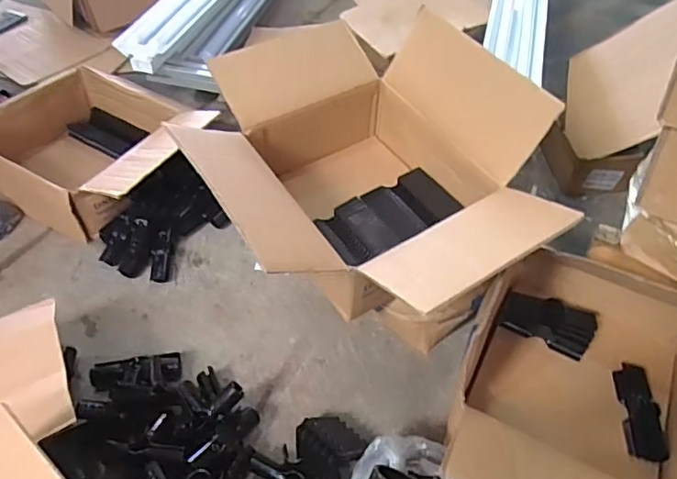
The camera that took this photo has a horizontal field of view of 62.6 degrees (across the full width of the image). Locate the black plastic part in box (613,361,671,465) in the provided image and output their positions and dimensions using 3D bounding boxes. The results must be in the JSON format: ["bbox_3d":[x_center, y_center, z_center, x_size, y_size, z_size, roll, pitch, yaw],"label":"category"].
[{"bbox_3d":[0.427,0.244,0.791,0.048,0.021,0.129,-15,62,25],"label":"black plastic part in box"}]

